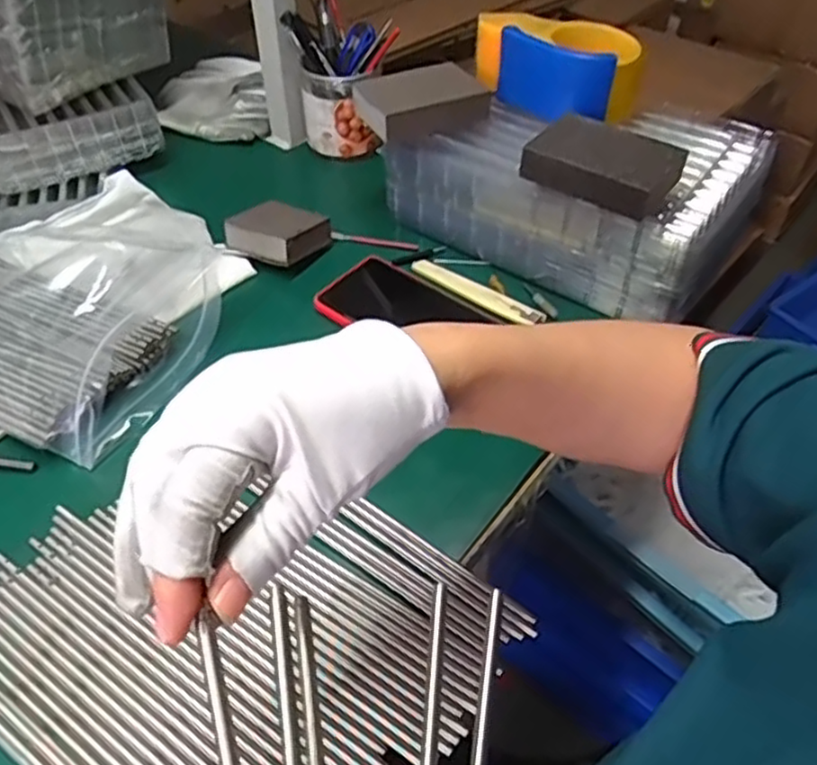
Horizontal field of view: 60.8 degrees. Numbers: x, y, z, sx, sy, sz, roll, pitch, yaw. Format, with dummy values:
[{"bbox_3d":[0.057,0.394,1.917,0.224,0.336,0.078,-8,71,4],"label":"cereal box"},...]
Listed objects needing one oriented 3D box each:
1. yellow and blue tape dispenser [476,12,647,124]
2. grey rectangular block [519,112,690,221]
[{"bbox_3d":[0.127,-0.273,0.601,0.134,0.066,0.062,30,53,23],"label":"yellow and blue tape dispenser"},{"bbox_3d":[0.145,-0.163,0.518,0.104,0.032,0.065,30,53,23],"label":"grey rectangular block"}]

